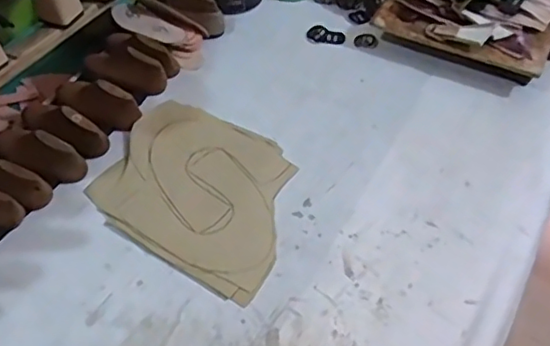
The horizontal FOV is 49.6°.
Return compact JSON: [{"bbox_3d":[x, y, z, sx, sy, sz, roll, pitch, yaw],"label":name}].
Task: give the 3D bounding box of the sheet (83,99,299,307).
[{"bbox_3d":[-0.091,0.017,0.755,0.261,0.018,0.214,27,56,20],"label":"sheet"}]

